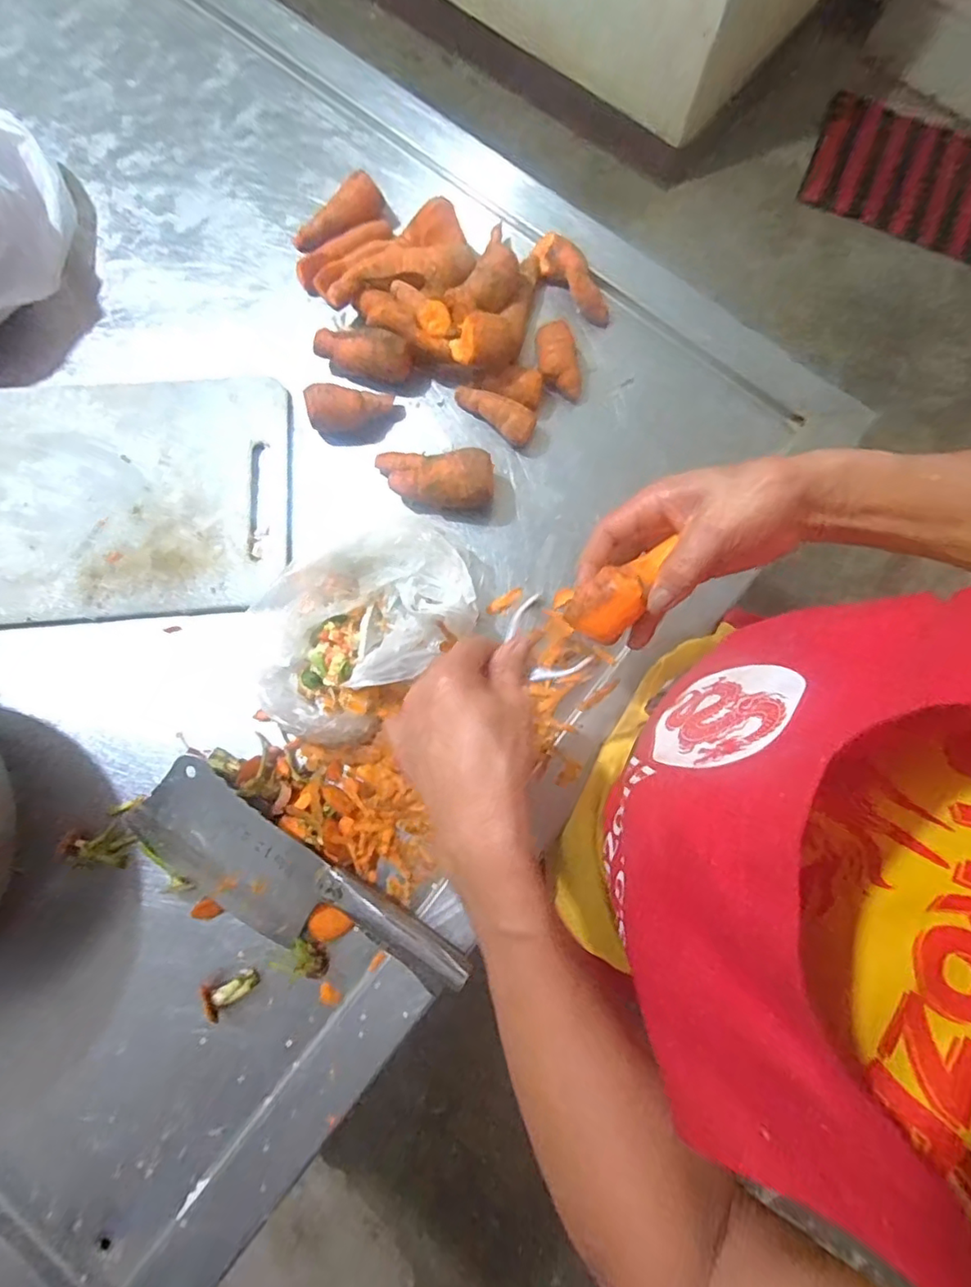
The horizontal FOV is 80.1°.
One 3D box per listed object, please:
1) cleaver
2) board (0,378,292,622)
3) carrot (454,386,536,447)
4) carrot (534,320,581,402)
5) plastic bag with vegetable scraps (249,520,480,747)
[{"bbox_3d":[-0.158,0.208,0.475,0.291,0.031,0.084,35,81,6],"label":"cleaver"},{"bbox_3d":[-0.370,-0.140,0.552,0.353,0.010,0.234,-3,79,-1],"label":"board"},{"bbox_3d":[0.010,-0.233,0.574,0.089,0.031,0.030,40,81,6],"label":"carrot"},{"bbox_3d":[0.072,-0.285,0.587,0.037,0.035,0.068,-12,79,-3],"label":"carrot"},{"bbox_3d":[-0.113,-0.020,0.516,0.144,0.037,0.208,42,81,6],"label":"plastic bag with vegetable scraps"}]

